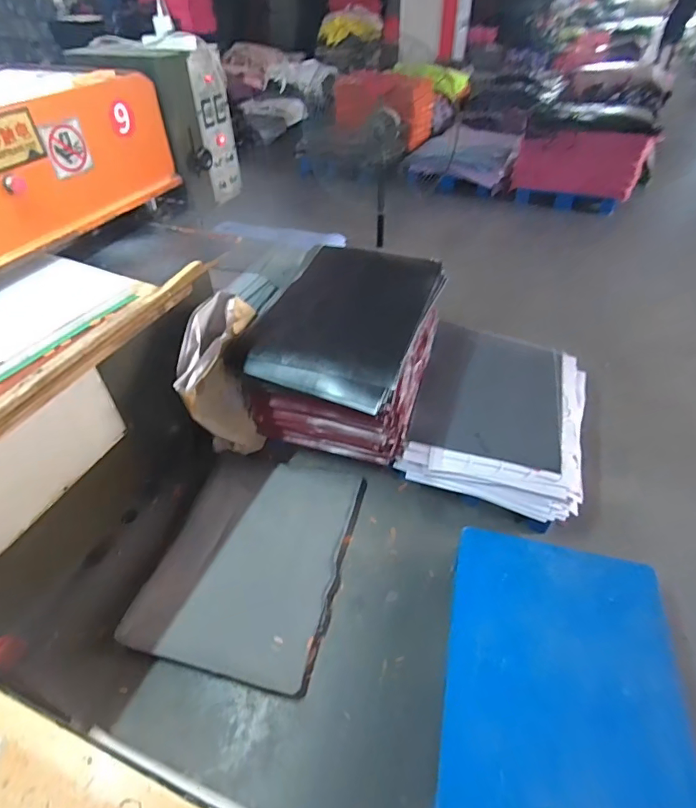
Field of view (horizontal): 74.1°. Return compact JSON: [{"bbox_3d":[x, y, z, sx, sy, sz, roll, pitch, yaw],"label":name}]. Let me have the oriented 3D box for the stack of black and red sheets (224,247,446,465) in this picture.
[{"bbox_3d":[-0.014,-0.207,1.912,0.653,0.578,0.816,12,45,15],"label":"stack of black and red sheets"}]

